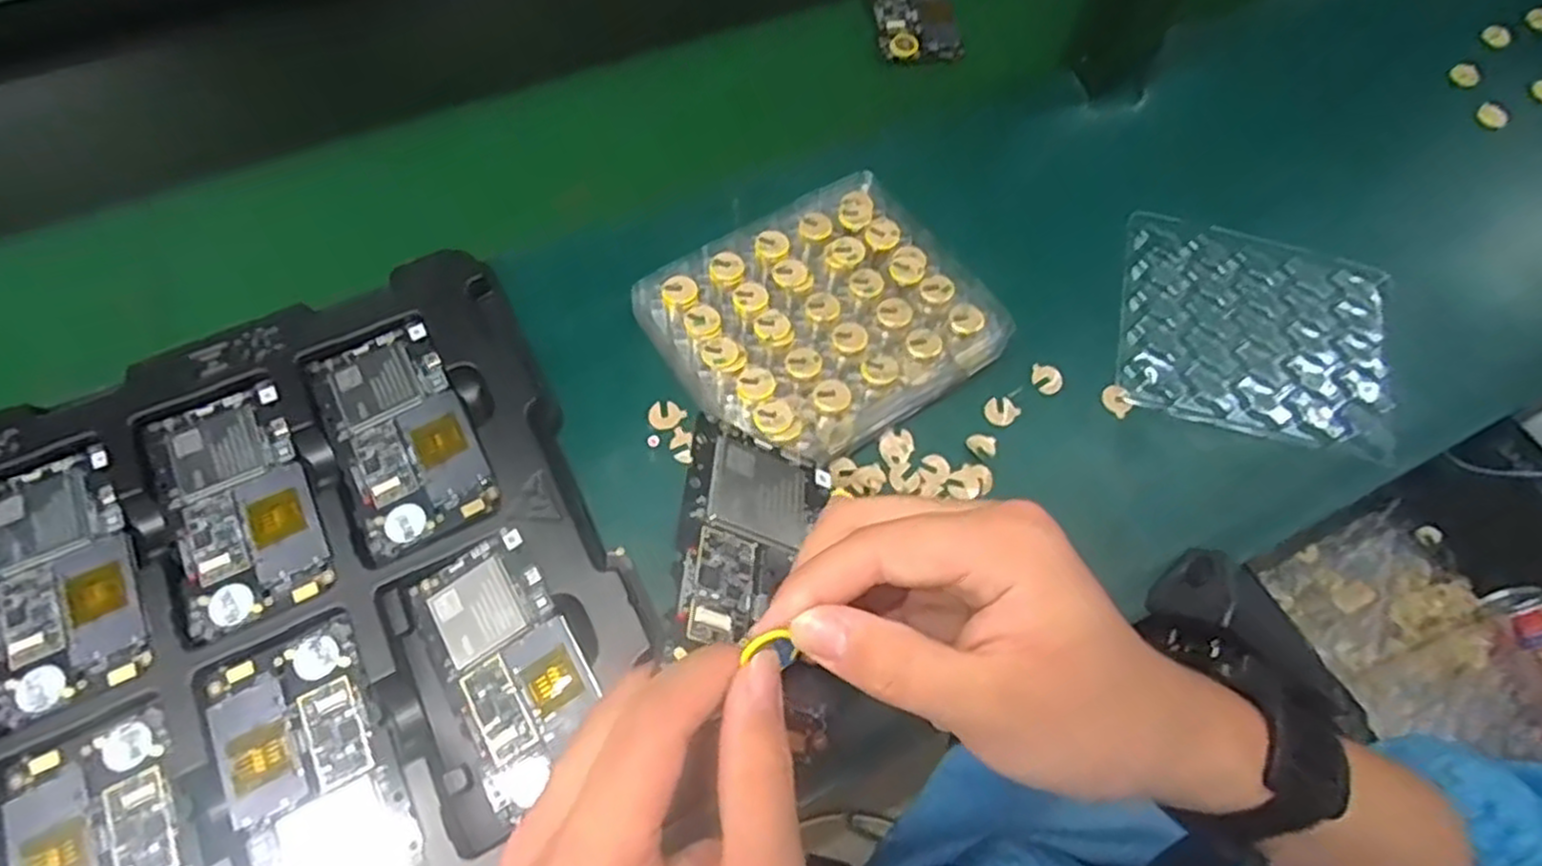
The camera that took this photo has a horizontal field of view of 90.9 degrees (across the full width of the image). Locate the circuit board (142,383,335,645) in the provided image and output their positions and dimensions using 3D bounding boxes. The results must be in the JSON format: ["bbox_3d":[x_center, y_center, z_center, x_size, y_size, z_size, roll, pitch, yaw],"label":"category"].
[{"bbox_3d":[-0.271,0.036,0.389,0.065,0.008,0.123,-24,69,-15],"label":"circuit board"}]

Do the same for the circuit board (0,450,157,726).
[{"bbox_3d":[-0.344,0.068,0.366,0.064,0.004,0.123,-25,69,-15],"label":"circuit board"}]

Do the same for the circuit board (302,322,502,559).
[{"bbox_3d":[-0.196,-0.001,0.403,0.067,0.005,0.125,-26,69,-16],"label":"circuit board"}]

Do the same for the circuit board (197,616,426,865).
[{"bbox_3d":[-0.206,0.153,0.340,0.067,0.006,0.126,-25,69,-15],"label":"circuit board"}]

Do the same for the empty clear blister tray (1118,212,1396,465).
[{"bbox_3d":[0.302,-0.065,0.475,0.157,0.013,0.142,15,65,2],"label":"empty clear blister tray"}]

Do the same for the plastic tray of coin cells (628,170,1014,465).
[{"bbox_3d":[0.027,-0.069,0.446,0.175,0.047,0.151,-30,71,-17],"label":"plastic tray of coin cells"}]

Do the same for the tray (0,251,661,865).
[{"bbox_3d":[-0.341,0.136,0.329,0.540,0.017,0.323,-25,69,-14],"label":"tray"}]

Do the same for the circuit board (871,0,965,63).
[{"bbox_3d":[0.108,-0.335,0.596,0.057,0.019,0.125,-5,65,-7],"label":"circuit board"}]

